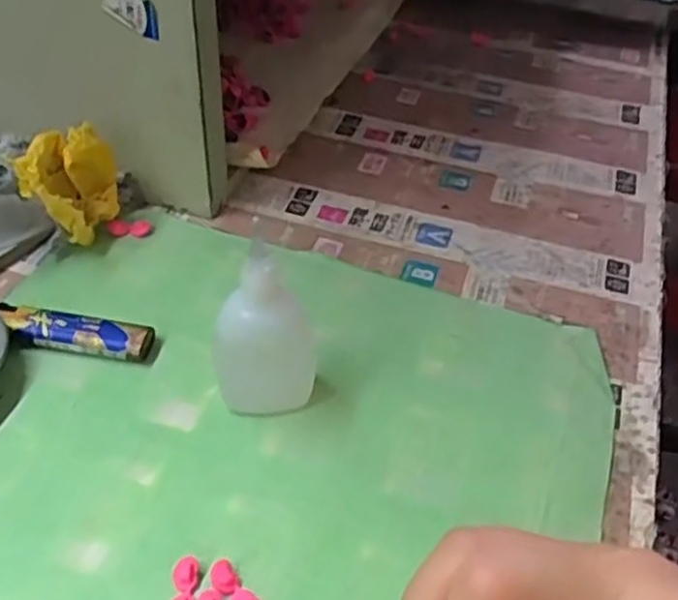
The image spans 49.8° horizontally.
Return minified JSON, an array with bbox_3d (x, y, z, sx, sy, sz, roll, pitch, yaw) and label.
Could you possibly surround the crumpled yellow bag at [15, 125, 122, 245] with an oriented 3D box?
[{"bbox_3d":[-0.141,-0.056,0.389,0.024,0.065,0.046,18,46,15],"label":"crumpled yellow bag"}]

